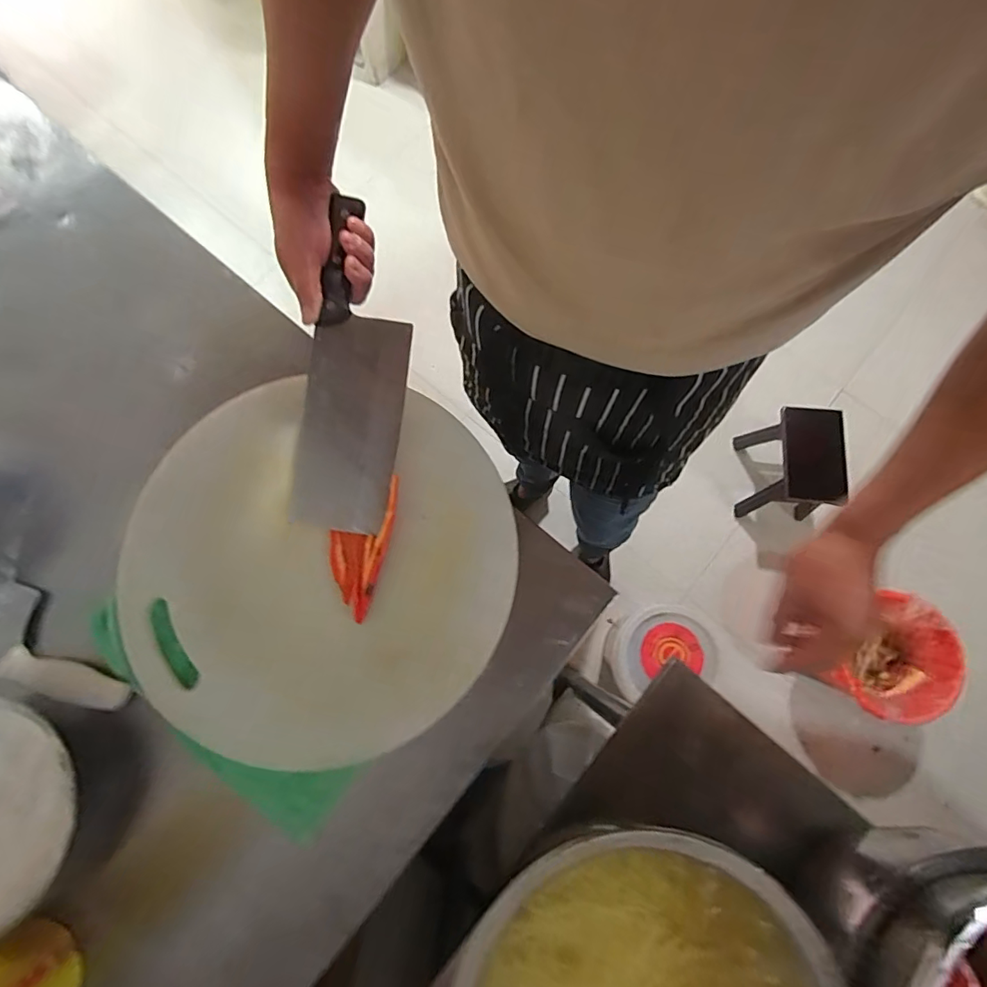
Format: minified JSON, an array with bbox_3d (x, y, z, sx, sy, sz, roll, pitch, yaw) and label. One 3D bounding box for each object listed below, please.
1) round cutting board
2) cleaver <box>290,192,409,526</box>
[{"bbox_3d":[-0.170,0.066,0.467,0.362,0.037,0.335,0,74,1],"label":"round cutting board"},{"bbox_3d":[-0.134,-0.119,0.470,0.095,0.019,0.304,6,94,3],"label":"cleaver"}]

